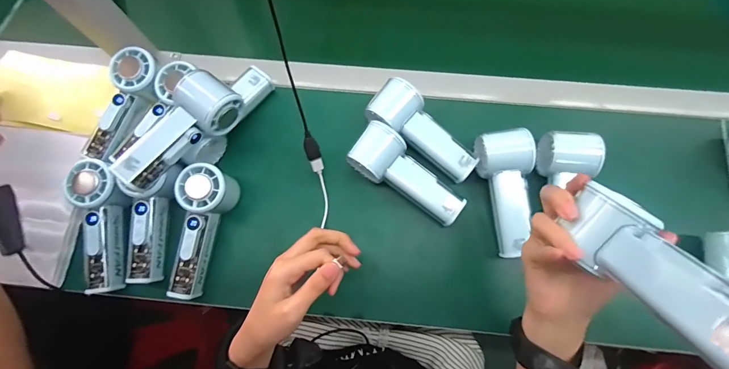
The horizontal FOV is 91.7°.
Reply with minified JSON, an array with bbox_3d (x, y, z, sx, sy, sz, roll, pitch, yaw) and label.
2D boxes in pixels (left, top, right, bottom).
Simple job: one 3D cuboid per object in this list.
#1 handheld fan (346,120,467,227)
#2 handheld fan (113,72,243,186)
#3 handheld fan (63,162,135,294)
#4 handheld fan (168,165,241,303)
[{"bbox_3d":[0.050,-0.009,0.436,0.150,0.049,0.061,38,79,-2],"label":"handheld fan"},{"bbox_3d":[-0.208,-0.061,0.398,0.055,0.049,0.145,40,80,11],"label":"handheld fan"},{"bbox_3d":[-0.304,0.047,0.414,0.060,0.041,0.149,-8,90,-1],"label":"handheld fan"},{"bbox_3d":[-0.195,0.053,0.421,0.056,0.051,0.153,12,89,5],"label":"handheld fan"}]

